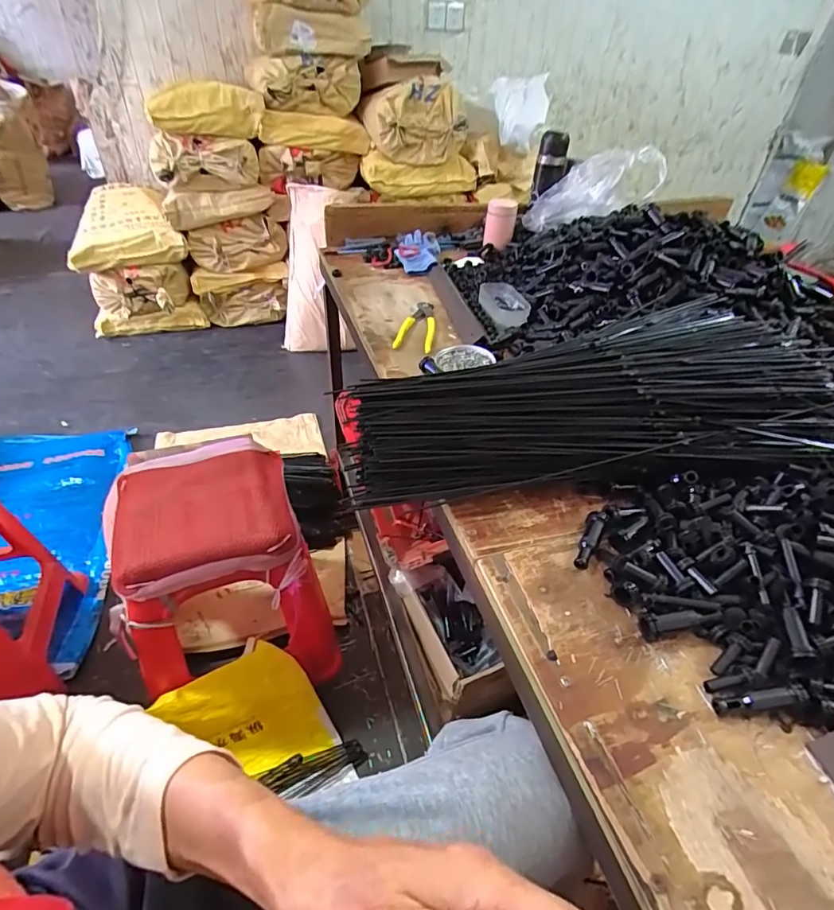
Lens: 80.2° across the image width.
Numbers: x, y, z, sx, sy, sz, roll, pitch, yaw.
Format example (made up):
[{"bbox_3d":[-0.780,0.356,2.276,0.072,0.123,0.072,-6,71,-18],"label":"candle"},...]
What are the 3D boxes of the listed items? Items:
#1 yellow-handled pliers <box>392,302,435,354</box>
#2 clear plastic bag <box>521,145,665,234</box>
[{"bbox_3d":[0.005,-0.221,0.846,0.059,0.015,0.160,9,41,6],"label":"yellow-handled pliers"},{"bbox_3d":[0.360,-0.553,1.041,0.288,0.109,0.073,-12,32,34],"label":"clear plastic bag"}]

